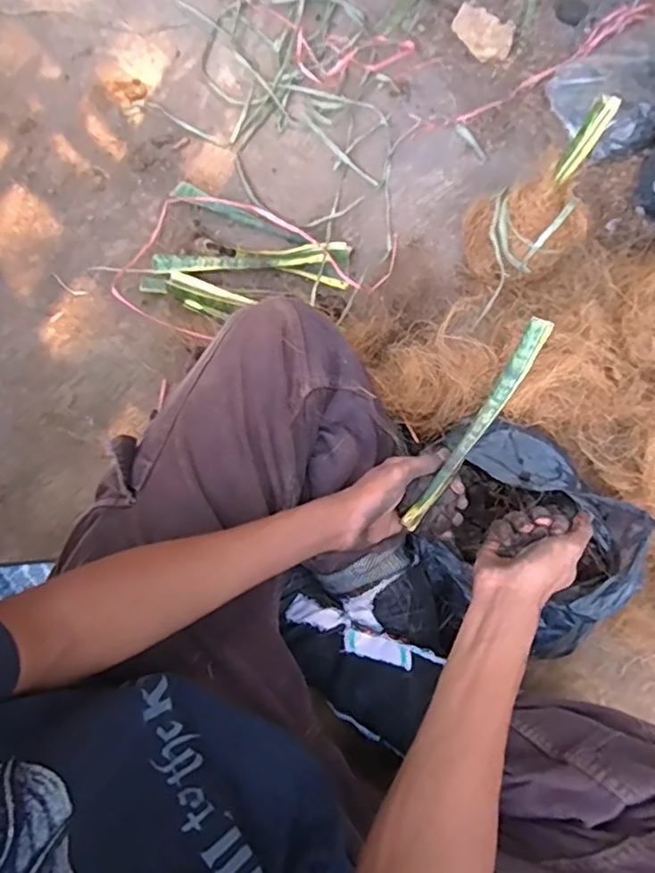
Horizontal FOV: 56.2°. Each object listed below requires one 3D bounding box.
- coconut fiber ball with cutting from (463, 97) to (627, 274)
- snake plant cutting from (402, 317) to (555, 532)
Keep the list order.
[{"bbox_3d":[0.249,-0.275,0.722,0.123,0.186,0.108,-16,77,-8],"label":"coconut fiber ball with cutting"},{"bbox_3d":[0.133,-0.005,0.558,0.021,0.005,0.223,33,109,6],"label":"snake plant cutting"}]

